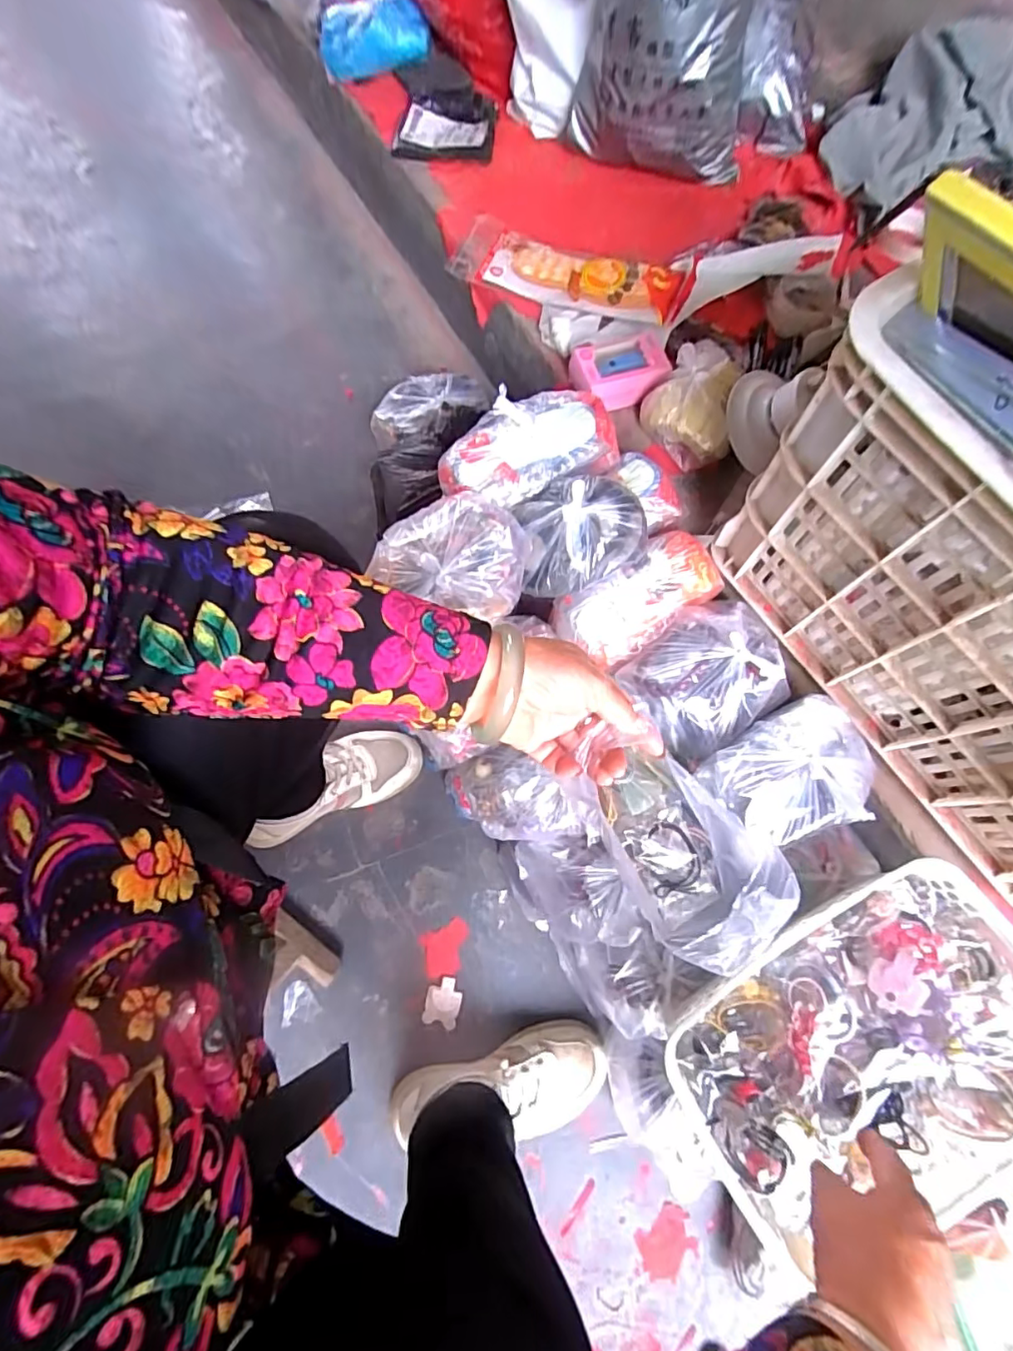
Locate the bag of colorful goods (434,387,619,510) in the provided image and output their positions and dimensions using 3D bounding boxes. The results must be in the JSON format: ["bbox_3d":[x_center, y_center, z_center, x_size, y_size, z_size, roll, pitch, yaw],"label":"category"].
[{"bbox_3d":[0.023,-0.240,0.591,0.189,0.062,0.090,-21,73,-8],"label":"bag of colorful goods"}]

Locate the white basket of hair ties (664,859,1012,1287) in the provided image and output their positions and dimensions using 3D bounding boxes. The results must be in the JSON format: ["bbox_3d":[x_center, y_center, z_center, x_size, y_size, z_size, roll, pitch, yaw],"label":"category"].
[{"bbox_3d":[0.296,0.295,0.443,0.292,0.059,0.196,-30,75,-10],"label":"white basket of hair ties"}]

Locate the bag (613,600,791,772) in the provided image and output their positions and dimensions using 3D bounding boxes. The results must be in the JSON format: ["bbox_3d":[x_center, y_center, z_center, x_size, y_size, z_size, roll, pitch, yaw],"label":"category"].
[{"bbox_3d":[0.208,-0.002,0.575,0.160,0.066,0.129,-34,75,-11],"label":"bag"}]

